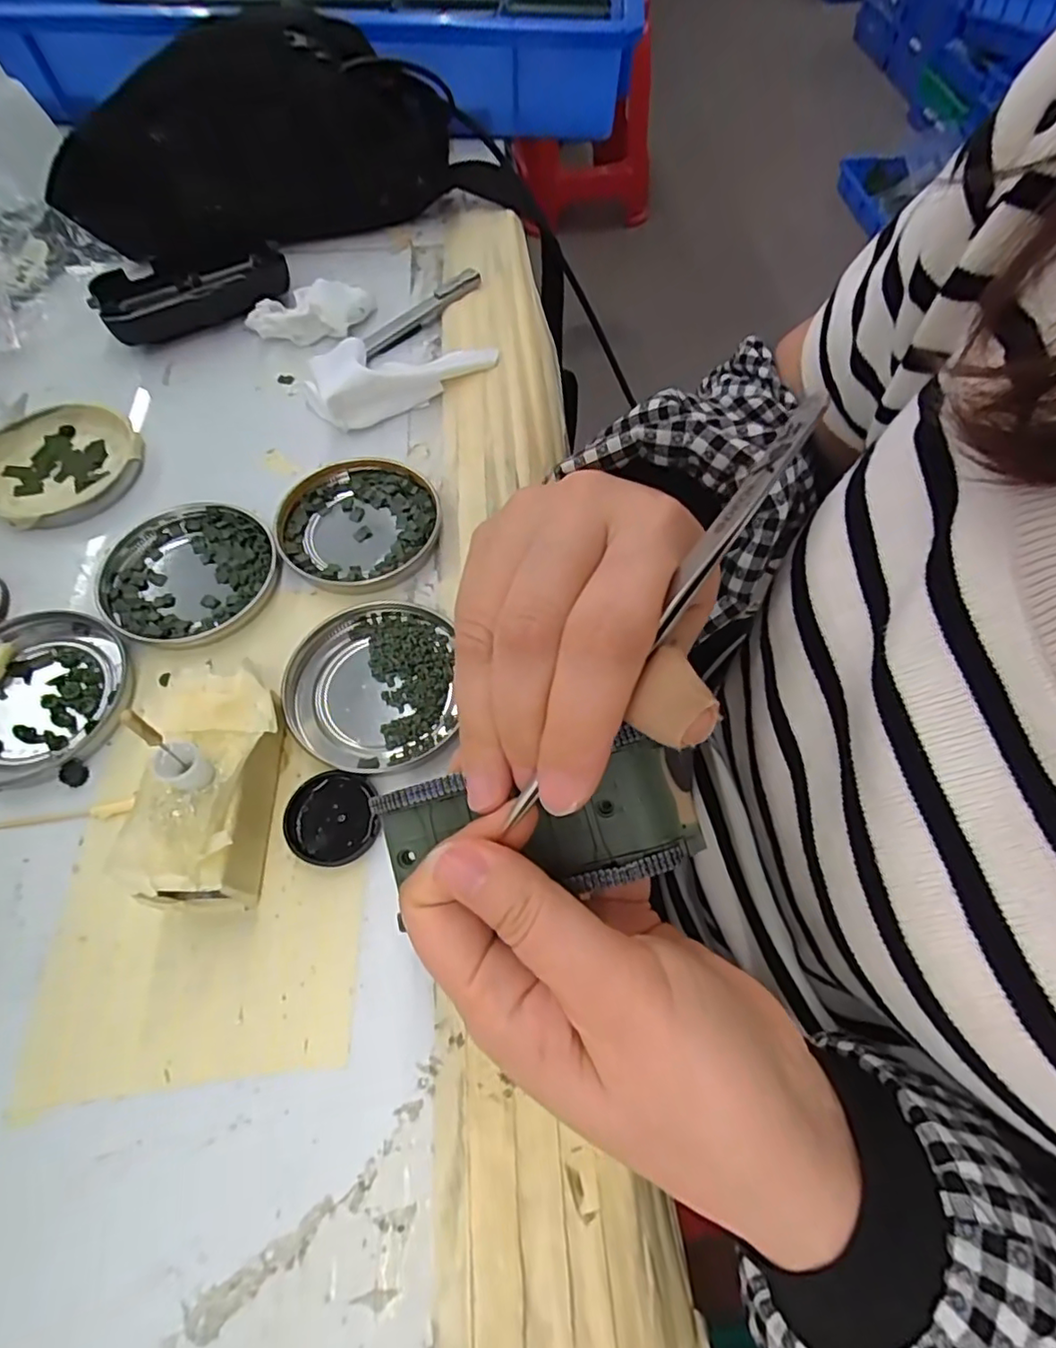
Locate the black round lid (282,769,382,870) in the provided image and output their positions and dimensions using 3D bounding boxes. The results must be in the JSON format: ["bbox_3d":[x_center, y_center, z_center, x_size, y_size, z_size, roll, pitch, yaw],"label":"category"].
[{"bbox_3d":[-0.076,0.056,0.235,0.033,0.007,0.035,0,62,0],"label":"black round lid"}]

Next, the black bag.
[{"bbox_3d":[-0.177,-0.348,0.395,0.238,0.100,0.097,-32,67,-15],"label":"black bag"}]

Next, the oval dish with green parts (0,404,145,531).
[{"bbox_3d":[-0.246,-0.109,0.318,0.076,0.011,0.076,26,65,13],"label":"oval dish with green parts"}]

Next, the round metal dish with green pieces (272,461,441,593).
[{"bbox_3d":[-0.083,-0.075,0.302,0.076,0.008,0.075,0,62,0],"label":"round metal dish with green pieces"}]

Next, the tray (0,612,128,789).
[{"bbox_3d":[-0.211,0.009,0.257,0.077,0.009,0.074,0,62,0],"label":"tray"}]

